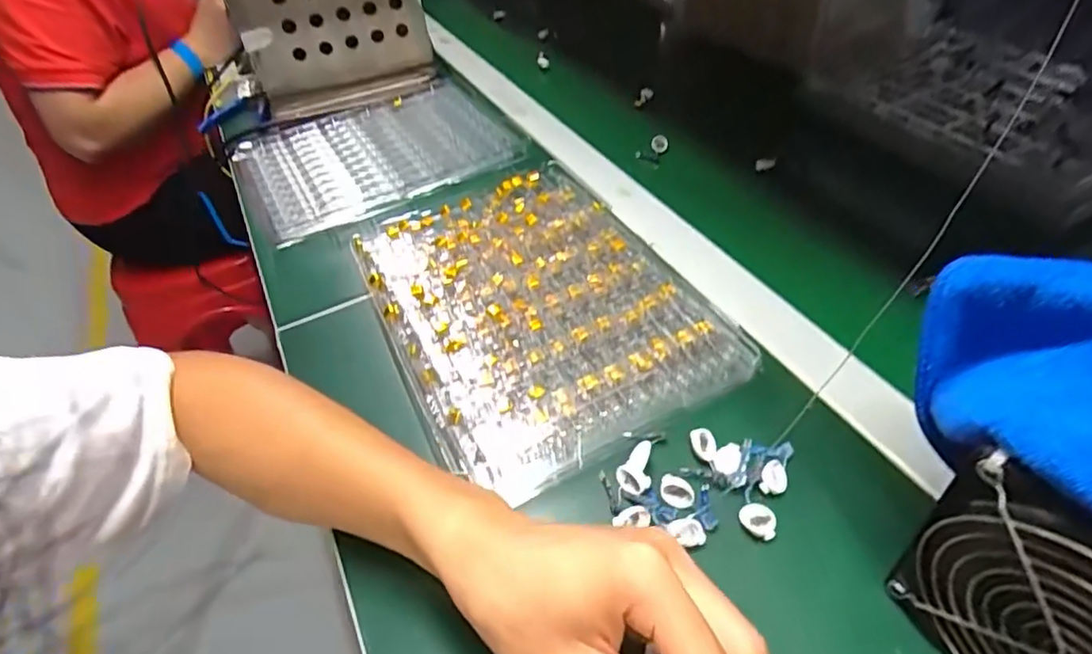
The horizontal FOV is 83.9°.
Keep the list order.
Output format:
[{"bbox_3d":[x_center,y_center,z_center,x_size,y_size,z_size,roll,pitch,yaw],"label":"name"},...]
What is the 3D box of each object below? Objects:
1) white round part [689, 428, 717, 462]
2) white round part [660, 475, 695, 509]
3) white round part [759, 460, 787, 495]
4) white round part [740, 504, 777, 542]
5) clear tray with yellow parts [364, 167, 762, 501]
[{"bbox_3d":[0.092,0.067,0.354,0.015,0.005,0.018,-2,46,5],"label":"white round part"},{"bbox_3d":[0.072,0.090,0.334,0.013,0.008,0.019,-36,53,-25],"label":"white round part"},{"bbox_3d":[0.127,0.083,0.336,0.014,0.007,0.020,12,49,18],"label":"white round part"},{"bbox_3d":[0.112,0.103,0.322,0.018,0.008,0.017,-4,46,4],"label":"white round part"},{"bbox_3d":[-0.013,-0.023,0.442,0.195,0.023,0.270,-23,48,-15],"label":"clear tray with yellow parts"}]

